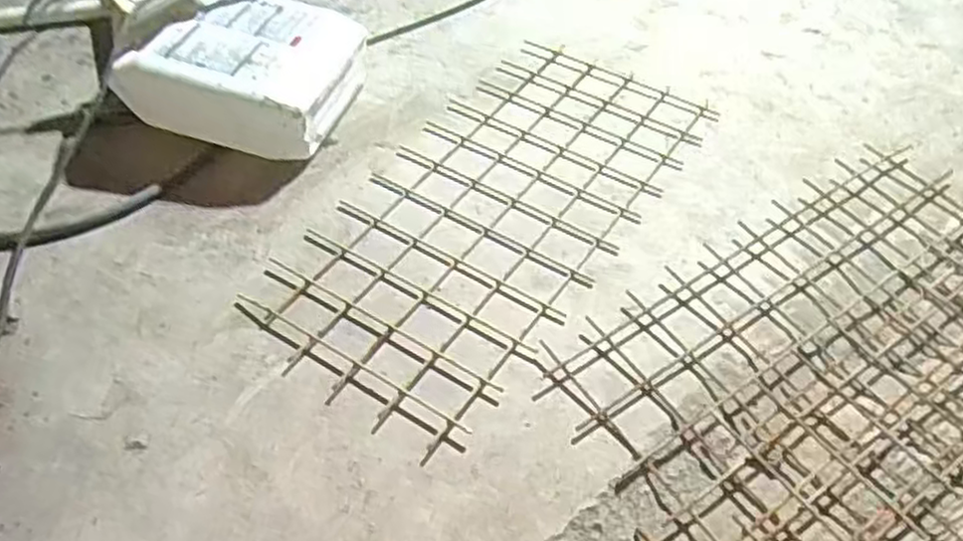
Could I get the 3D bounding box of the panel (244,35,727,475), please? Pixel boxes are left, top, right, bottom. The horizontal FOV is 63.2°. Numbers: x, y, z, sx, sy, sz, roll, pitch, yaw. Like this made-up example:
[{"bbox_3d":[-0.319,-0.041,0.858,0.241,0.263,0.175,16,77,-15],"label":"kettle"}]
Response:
[{"bbox_3d":[0.016,-0.075,0.884,0.292,0.009,0.592,26,55,22],"label":"panel"}]

